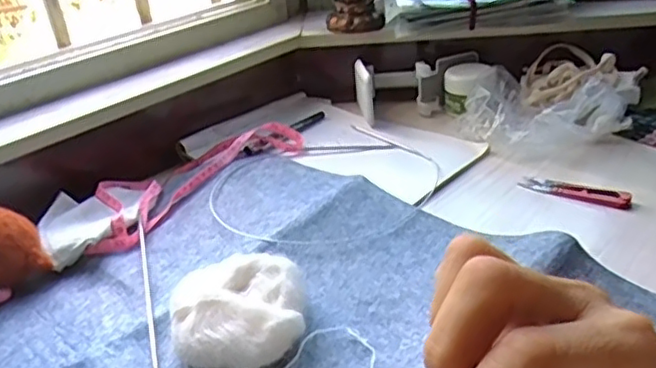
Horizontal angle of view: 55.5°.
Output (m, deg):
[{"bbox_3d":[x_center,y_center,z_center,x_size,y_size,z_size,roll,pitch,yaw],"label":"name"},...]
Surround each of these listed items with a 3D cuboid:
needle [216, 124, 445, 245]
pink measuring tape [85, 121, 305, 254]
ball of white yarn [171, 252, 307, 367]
[{"bbox_3d":[-0.003,-0.005,0.652,0.241,0.010,0.233,-5,28,3],"label":"needle"},{"bbox_3d":[-0.152,-0.011,0.677,0.105,0.025,0.279,16,36,35],"label":"pink measuring tape"},{"bbox_3d":[-0.064,0.092,0.451,0.092,0.041,0.093,-5,28,3],"label":"ball of white yarn"}]

